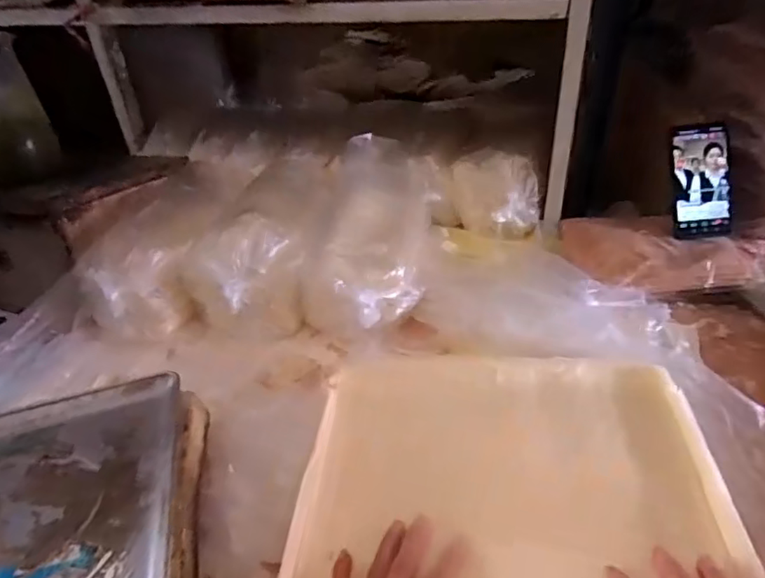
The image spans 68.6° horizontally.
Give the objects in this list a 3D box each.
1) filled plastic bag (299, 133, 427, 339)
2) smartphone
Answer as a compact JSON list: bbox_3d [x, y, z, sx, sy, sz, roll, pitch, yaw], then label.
[{"bbox_3d":[-0.017,-0.077,0.774,0.151,0.099,0.333,1,49,8],"label":"filled plastic bag"},{"bbox_3d":[0.440,-0.150,0.774,0.076,0.155,0.016,-3,2,8],"label":"smartphone"}]

